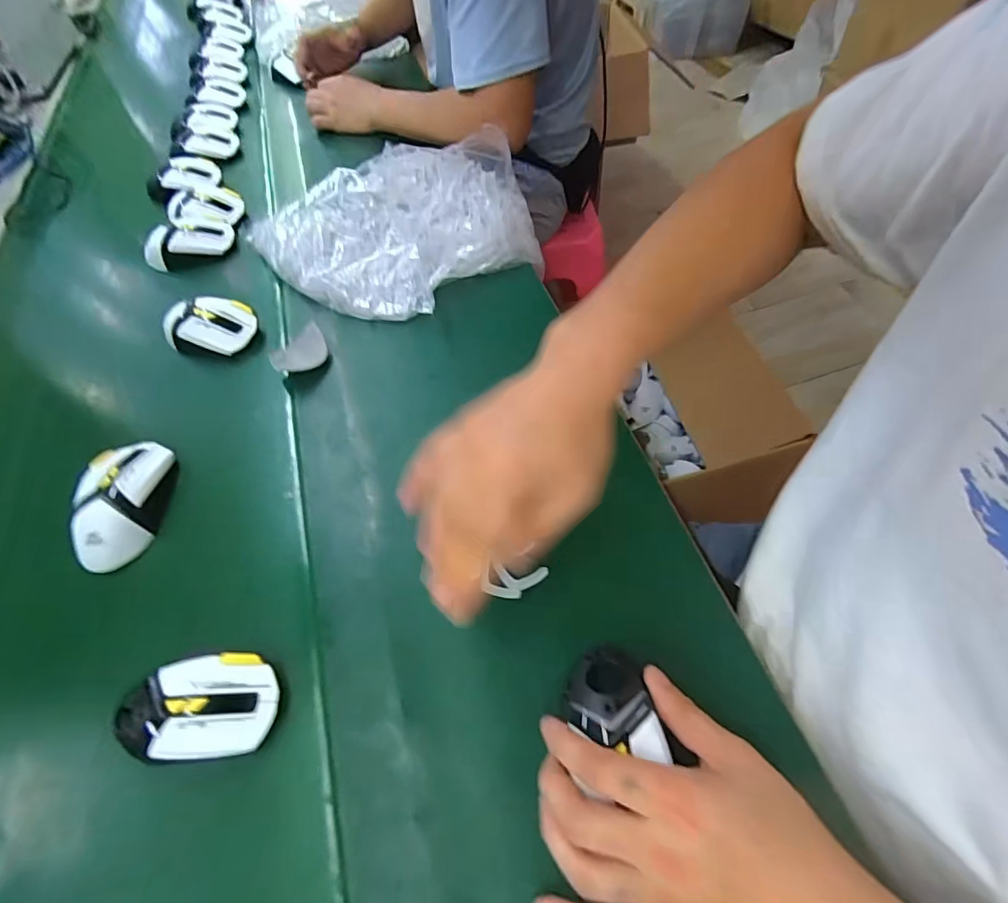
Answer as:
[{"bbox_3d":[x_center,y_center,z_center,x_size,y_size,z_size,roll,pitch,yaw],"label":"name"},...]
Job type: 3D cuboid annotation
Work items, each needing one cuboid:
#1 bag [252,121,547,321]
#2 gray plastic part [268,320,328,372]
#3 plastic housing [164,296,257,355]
[{"bbox_3d":[-0.131,-0.299,0.628,0.315,0.075,0.300,-37,62,-18],"label":"bag"},{"bbox_3d":[-0.221,-0.107,0.538,0.061,0.008,0.040,-37,93,-6],"label":"gray plastic part"},{"bbox_3d":[-0.335,-0.142,0.559,0.099,0.032,0.061,1,58,5],"label":"plastic housing"}]

